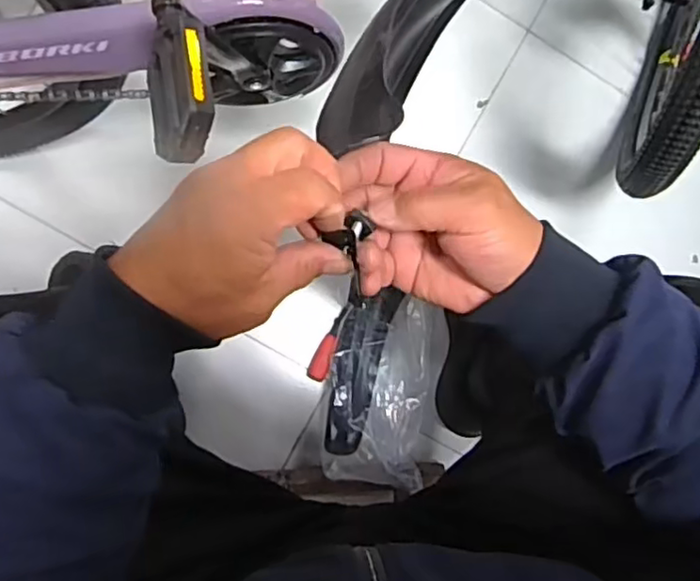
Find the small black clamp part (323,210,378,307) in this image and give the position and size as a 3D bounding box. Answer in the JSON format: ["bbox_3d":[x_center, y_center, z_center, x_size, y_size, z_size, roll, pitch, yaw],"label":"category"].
[{"bbox_3d":[0.000,-0.018,0.361,0.029,0.008,0.054,-2,89,-9],"label":"small black clamp part"}]

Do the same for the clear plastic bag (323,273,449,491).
[{"bbox_3d":[0.048,0.136,0.885,0.151,0.034,0.264,10,87,-9],"label":"clear plastic bag"}]

